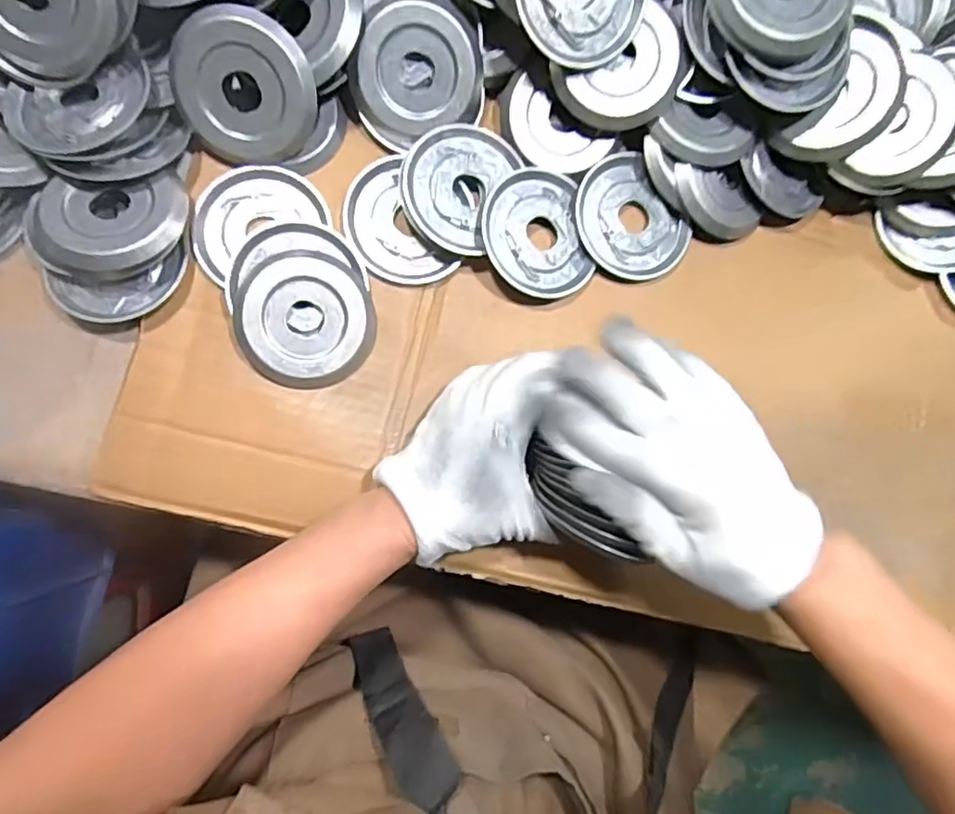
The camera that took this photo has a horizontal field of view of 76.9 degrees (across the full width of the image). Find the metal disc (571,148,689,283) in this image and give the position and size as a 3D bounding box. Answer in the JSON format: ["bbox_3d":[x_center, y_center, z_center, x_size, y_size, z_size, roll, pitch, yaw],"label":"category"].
[{"bbox_3d":[0.104,-0.128,0.413,0.071,0.007,0.083,-40,90,-9],"label":"metal disc"}]

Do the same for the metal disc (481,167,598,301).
[{"bbox_3d":[0.038,-0.116,0.400,0.071,0.018,0.086,-16,86,-9],"label":"metal disc"}]

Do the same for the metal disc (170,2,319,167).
[{"bbox_3d":[-0.141,-0.192,0.367,0.083,0.011,0.084,-1,123,-1],"label":"metal disc"}]

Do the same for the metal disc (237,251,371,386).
[{"bbox_3d":[-0.111,-0.057,0.383,0.081,0.012,0.083,0,91,-9],"label":"metal disc"}]

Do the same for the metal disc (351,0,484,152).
[{"bbox_3d":[-0.040,-0.216,0.388,0.082,0.017,0.078,-3,114,-7],"label":"metal disc"}]

